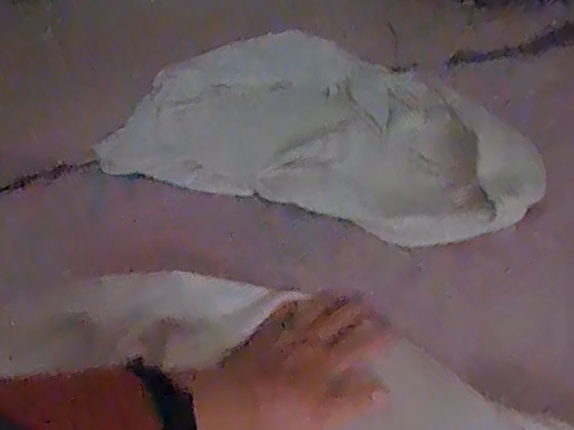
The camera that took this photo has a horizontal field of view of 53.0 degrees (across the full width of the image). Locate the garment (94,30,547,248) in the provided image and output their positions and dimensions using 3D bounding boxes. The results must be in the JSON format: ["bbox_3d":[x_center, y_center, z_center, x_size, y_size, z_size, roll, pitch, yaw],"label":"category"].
[{"bbox_3d":[0.059,-0.131,0.751,0.514,0.076,0.356,14,40,18],"label":"garment"}]

